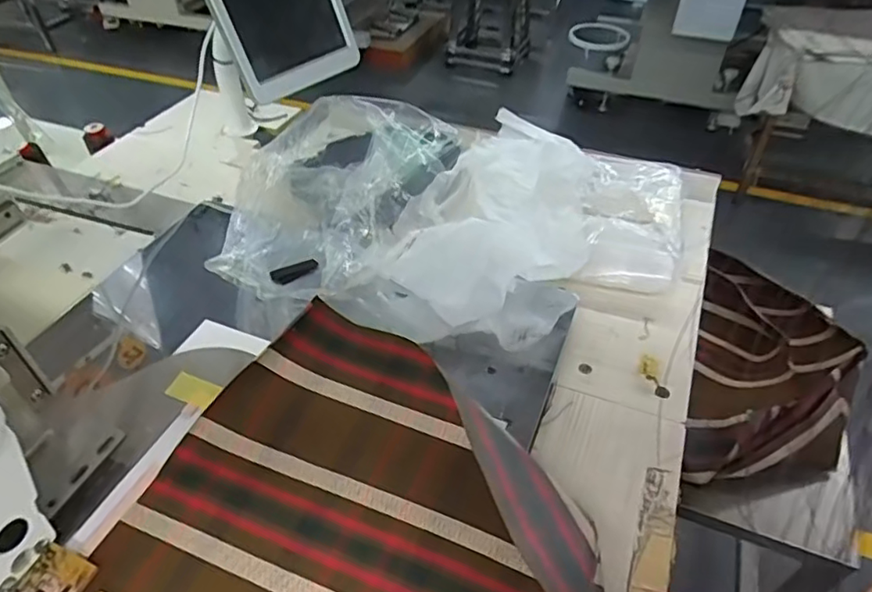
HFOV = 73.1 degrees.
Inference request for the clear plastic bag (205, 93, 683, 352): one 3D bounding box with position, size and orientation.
[{"bbox_3d":[0.034,-0.122,0.645,0.464,0.138,0.348,10,44,10],"label":"clear plastic bag"}]

